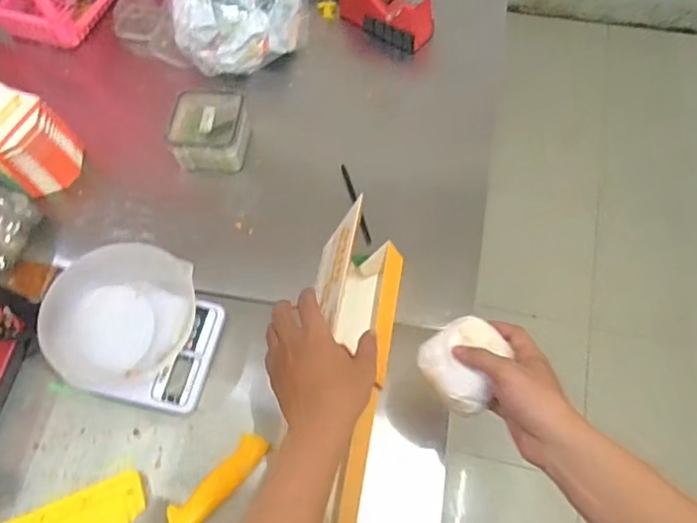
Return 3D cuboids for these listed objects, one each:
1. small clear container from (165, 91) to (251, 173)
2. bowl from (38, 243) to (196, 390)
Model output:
[{"bbox_3d":[-0.201,-0.190,0.808,0.102,0.075,0.096,2,63,5],"label":"small clear container"},{"bbox_3d":[-0.279,0.057,0.672,0.175,0.054,0.167,-1,63,3],"label":"bowl"}]

